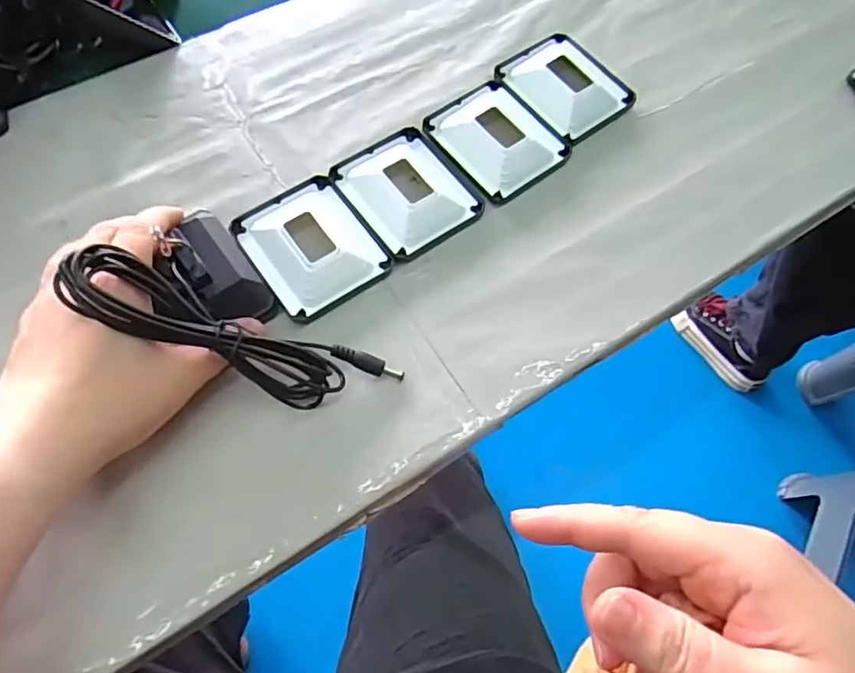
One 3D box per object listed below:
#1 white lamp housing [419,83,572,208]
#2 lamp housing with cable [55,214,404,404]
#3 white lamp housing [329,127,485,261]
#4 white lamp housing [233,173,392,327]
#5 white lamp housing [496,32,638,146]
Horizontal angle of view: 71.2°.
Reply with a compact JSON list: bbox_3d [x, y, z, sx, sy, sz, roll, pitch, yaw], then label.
[{"bbox_3d":[0.044,-0.129,0.382,0.066,0.016,0.080,-36,72,-18],"label":"white lamp housing"},{"bbox_3d":[-0.095,-0.009,0.288,0.129,0.074,0.083,39,69,14],"label":"lamp housing with cable"},{"bbox_3d":[-0.013,-0.093,0.367,0.067,0.016,0.082,-32,71,-16],"label":"white lamp housing"},{"bbox_3d":[-0.069,-0.056,0.346,0.066,0.017,0.081,-32,71,-16],"label":"white lamp housing"},{"bbox_3d":[0.093,-0.174,0.405,0.066,0.017,0.080,-35,72,-17],"label":"white lamp housing"}]

